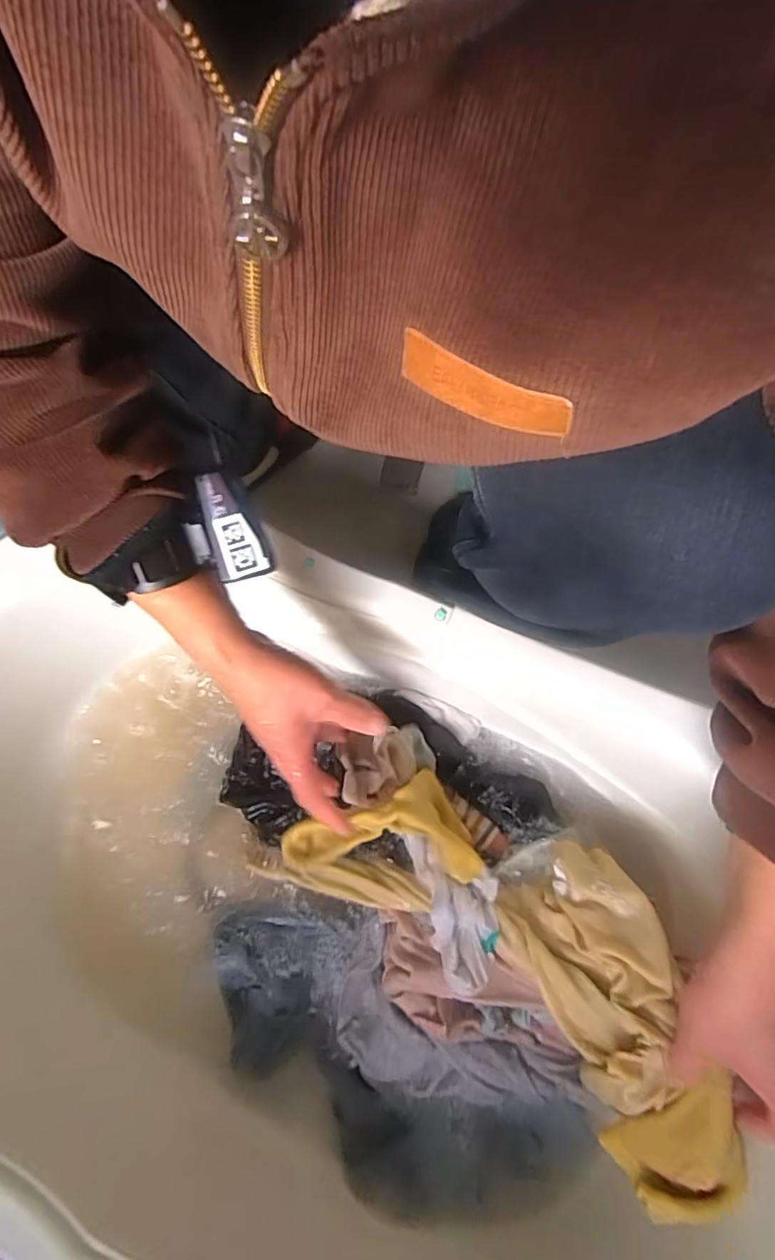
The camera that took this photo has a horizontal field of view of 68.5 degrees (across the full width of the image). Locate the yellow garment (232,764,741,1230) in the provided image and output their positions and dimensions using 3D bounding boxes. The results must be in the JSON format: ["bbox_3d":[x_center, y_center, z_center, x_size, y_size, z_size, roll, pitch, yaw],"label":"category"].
[{"bbox_3d":[0.085,0.243,0.476,0.399,0.093,0.181,26,73,20],"label":"yellow garment"}]

